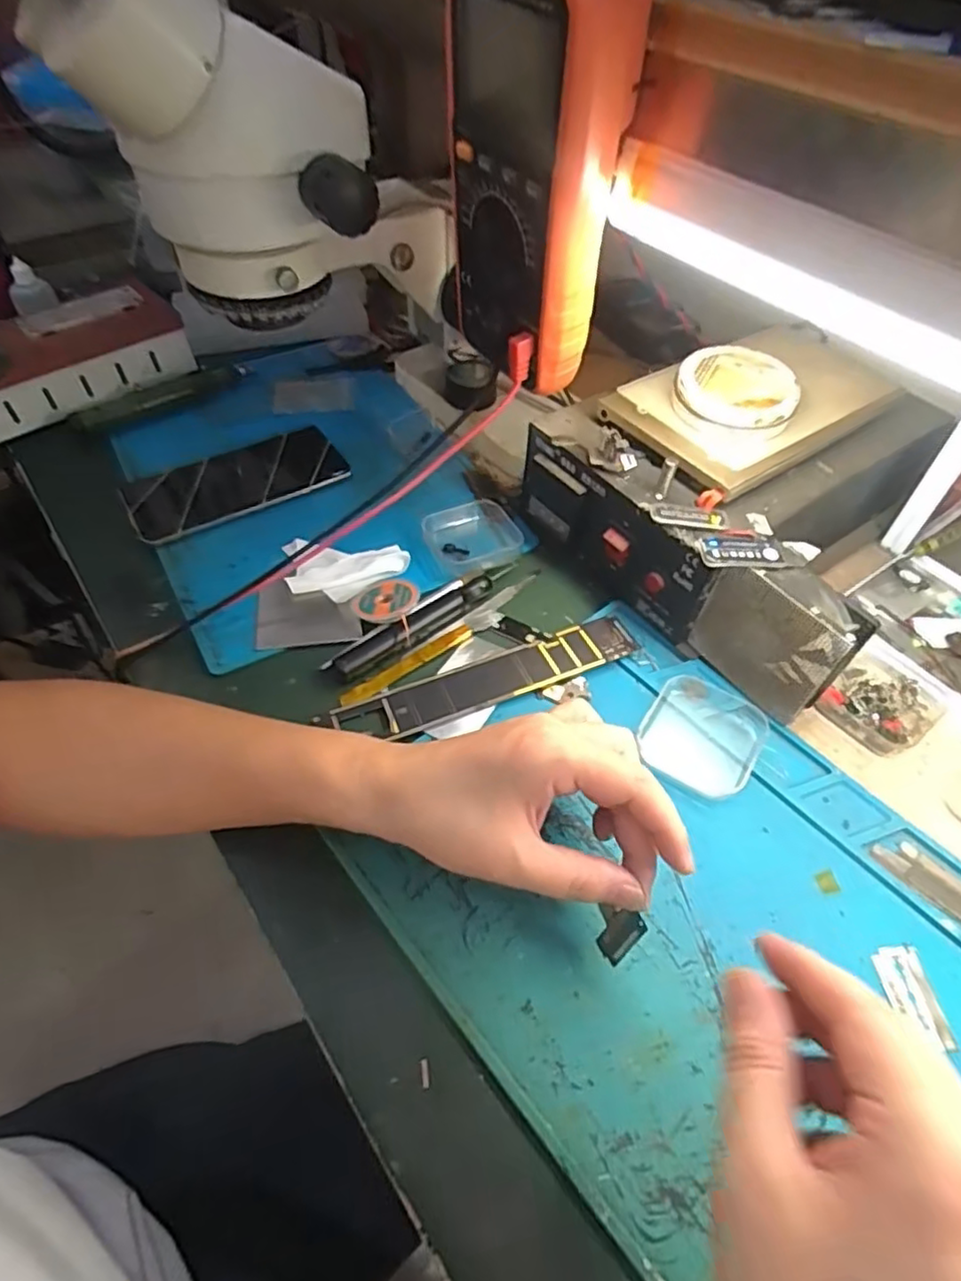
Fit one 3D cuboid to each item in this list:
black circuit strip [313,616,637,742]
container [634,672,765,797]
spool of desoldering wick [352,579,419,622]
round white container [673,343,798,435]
[{"bbox_3d":[0.003,0.025,0.406,0.197,0.005,0.036,-18,55,-15],"label":"black circuit strip"},{"bbox_3d":[0.130,0.054,0.386,0.064,0.011,0.070,29,57,20],"label":"container"},{"bbox_3d":[-0.063,-0.027,0.441,0.044,0.011,0.039,-9,53,-8],"label":"spool of desoldering wick"},{"bbox_3d":[0.158,-0.153,0.412,0.070,0.029,0.062,25,55,18],"label":"round white container"}]

